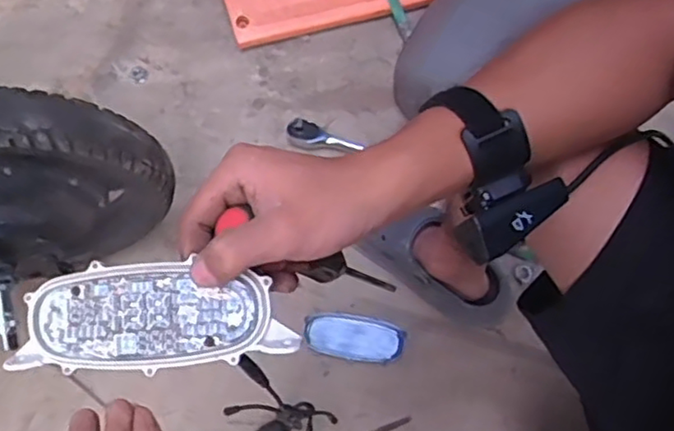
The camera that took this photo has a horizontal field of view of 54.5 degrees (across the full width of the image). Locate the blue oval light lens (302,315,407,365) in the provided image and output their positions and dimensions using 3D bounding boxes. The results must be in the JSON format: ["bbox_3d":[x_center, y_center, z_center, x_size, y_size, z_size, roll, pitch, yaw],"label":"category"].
[{"bbox_3d":[0.023,0.159,0.849,0.127,0.024,0.054,7,68,5],"label":"blue oval light lens"}]

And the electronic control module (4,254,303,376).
[{"bbox_3d":[-0.096,0.053,0.341,0.145,0.015,0.053,-1,87,4],"label":"electronic control module"}]

